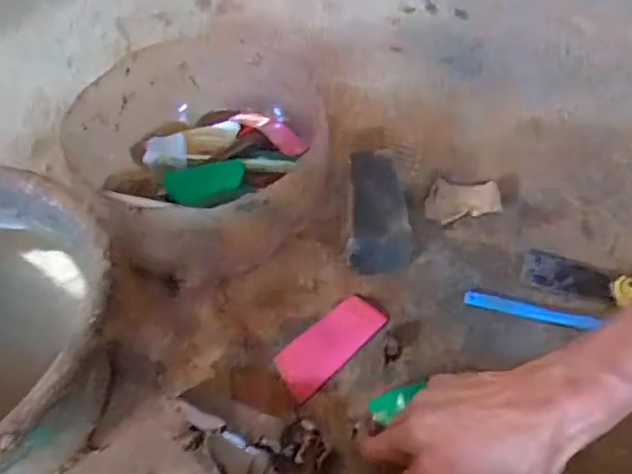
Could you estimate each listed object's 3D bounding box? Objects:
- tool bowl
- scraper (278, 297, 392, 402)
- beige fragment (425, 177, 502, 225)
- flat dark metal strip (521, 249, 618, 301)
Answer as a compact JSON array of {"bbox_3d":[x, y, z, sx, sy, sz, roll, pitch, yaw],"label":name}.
[{"bbox_3d":[-0.114,-0.099,0.594,0.210,0.115,0.210,-1,54,1],"label":"tool bowl"},{"bbox_3d":[0.014,0.095,0.517,0.109,0.005,0.047,-35,60,-22],"label":"scraper"},{"bbox_3d":[0.155,-0.040,0.599,0.082,0.020,0.045,-7,54,-3],"label":"beige fragment"},{"bbox_3d":[0.242,0.036,0.544,0.080,0.007,0.046,14,55,12],"label":"flat dark metal strip"}]

